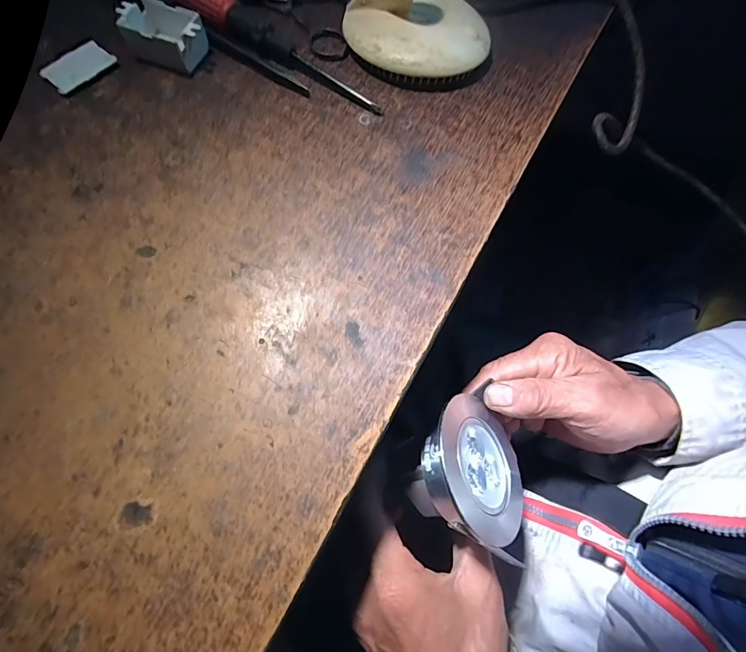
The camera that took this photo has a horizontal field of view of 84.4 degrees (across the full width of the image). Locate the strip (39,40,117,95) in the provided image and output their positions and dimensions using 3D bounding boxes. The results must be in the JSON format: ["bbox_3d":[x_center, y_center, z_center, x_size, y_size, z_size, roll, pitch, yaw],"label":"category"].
[{"bbox_3d":[-0.182,-0.161,0.256,0.025,0.004,0.038,42,77,12],"label":"strip"}]

